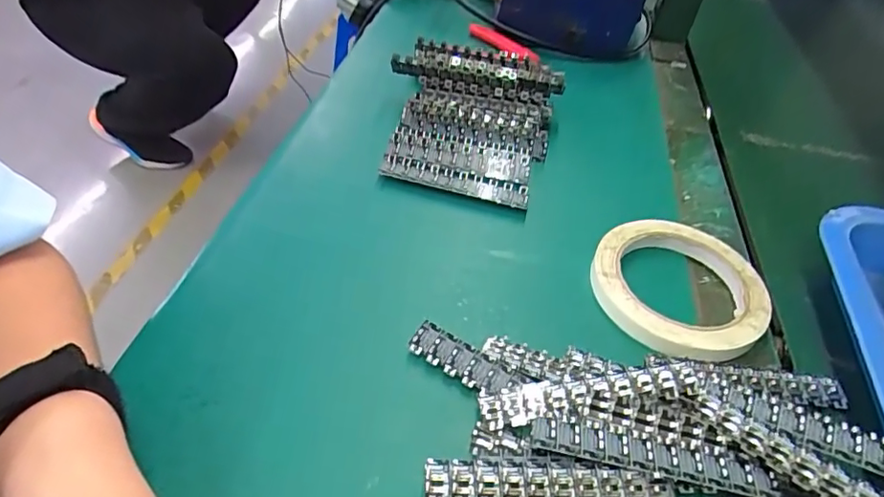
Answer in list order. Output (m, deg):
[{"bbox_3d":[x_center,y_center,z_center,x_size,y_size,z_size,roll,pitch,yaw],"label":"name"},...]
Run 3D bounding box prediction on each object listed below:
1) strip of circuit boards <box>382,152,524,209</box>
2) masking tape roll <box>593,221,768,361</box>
[{"bbox_3d":[0.008,-0.048,0.399,0.108,0.009,0.022,13,45,7],"label":"strip of circuit boards"},{"bbox_3d":[0.145,0.024,0.339,0.099,0.017,0.101,3,44,-3],"label":"masking tape roll"}]

